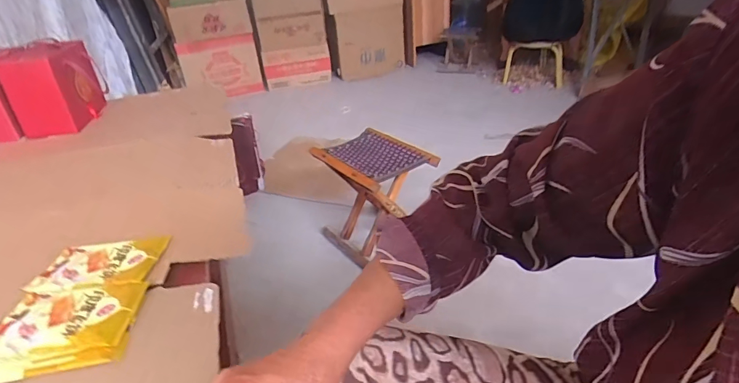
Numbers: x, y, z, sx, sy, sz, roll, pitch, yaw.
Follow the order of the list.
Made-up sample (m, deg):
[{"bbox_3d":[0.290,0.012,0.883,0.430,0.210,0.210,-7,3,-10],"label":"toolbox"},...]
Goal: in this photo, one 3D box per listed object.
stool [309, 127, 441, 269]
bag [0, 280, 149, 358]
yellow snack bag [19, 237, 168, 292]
[{"bbox_3d":[0.015,0.020,1.289,0.242,0.304,0.300,-22,35,-27],"label":"stool"},{"bbox_3d":[-0.358,0.147,0.504,0.154,0.010,0.104,-7,31,-4],"label":"bag"},{"bbox_3d":[-0.374,0.100,0.595,0.152,0.012,0.103,-7,31,-5],"label":"yellow snack bag"}]

